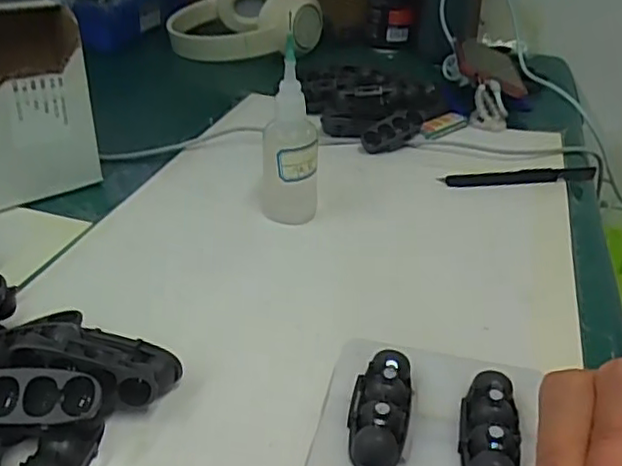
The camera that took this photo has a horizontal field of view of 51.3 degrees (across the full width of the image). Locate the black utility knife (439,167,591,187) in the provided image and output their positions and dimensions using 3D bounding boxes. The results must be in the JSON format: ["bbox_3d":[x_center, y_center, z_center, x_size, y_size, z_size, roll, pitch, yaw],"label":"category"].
[{"bbox_3d":[0.167,-0.045,0.521,0.128,0.012,0.009,-2,31,-7],"label":"black utility knife"}]

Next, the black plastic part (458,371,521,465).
[{"bbox_3d":[0.074,0.082,0.269,0.023,0.016,0.060,9,32,11],"label":"black plastic part"}]

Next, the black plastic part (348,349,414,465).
[{"bbox_3d":[0.030,0.075,0.278,0.025,0.015,0.060,8,32,10],"label":"black plastic part"}]

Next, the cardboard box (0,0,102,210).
[{"bbox_3d":[-0.207,-0.093,0.461,0.090,0.127,0.067,-14,35,-24],"label":"cardboard box"}]

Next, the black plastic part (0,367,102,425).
[{"bbox_3d":[-0.122,0.070,0.275,0.064,0.011,0.024,0,68,-2],"label":"black plastic part"}]

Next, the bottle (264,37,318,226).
[{"bbox_3d":[-0.014,-0.061,0.436,0.029,0.118,0.031,-26,41,-38],"label":"bottle"}]

